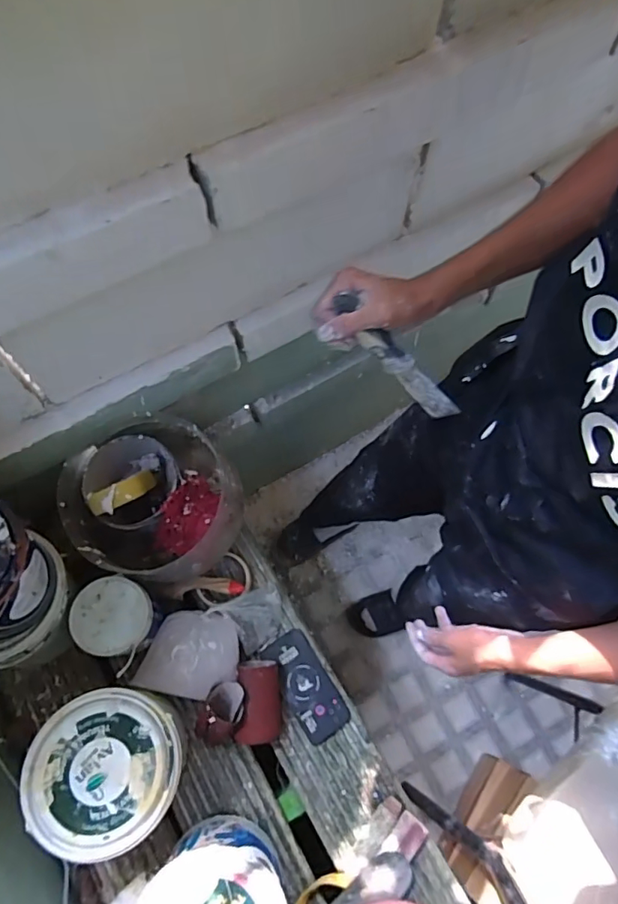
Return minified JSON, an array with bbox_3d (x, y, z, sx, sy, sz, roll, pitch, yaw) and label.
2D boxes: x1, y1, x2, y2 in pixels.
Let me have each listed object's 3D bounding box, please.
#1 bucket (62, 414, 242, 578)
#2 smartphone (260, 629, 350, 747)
[{"bbox_3d":[-0.250,0.083,0.844,0.250,0.201,0.241,0,69,-1],"label":"bucket"},{"bbox_3d":[-0.007,0.388,0.854,0.079,0.014,0.169,-31,72,-12],"label":"smartphone"}]

